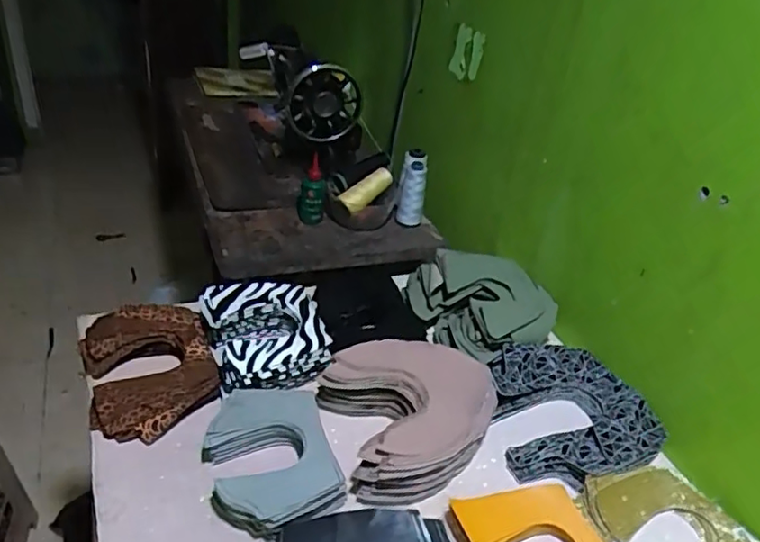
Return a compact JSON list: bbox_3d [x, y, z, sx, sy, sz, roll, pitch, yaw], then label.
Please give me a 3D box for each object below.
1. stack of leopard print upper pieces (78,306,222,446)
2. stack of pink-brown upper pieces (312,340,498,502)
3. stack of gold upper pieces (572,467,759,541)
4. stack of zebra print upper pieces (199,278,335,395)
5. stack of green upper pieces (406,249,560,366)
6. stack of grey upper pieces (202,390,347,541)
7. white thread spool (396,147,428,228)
[{"bbox_3d":[-0.267,0.111,0.708,0.138,0.047,0.181,-10,37,-24],"label":"stack of leopard print upper pieces"},{"bbox_3d":[0.038,0.154,0.682,0.182,0.059,0.180,-8,36,-21],"label":"stack of pink-brown upper pieces"},{"bbox_3d":[0.297,0.265,0.608,0.129,0.025,0.162,-14,39,-29],"label":"stack of gold upper pieces"},{"bbox_3d":[-0.139,0.083,0.757,0.138,0.068,0.162,-9,36,-22],"label":"stack of zebra print upper pieces"},{"bbox_3d":[0.142,0.040,0.836,0.158,0.067,0.177,-17,42,-33],"label":"stack of green upper pieces"},{"bbox_3d":[-0.112,0.187,0.621,0.123,0.039,0.160,-8,36,-22],"label":"stack of grey upper pieces"},{"bbox_3d":[0.057,-0.142,1.074,0.042,0.141,0.043,5,33,-3],"label":"white thread spool"}]

